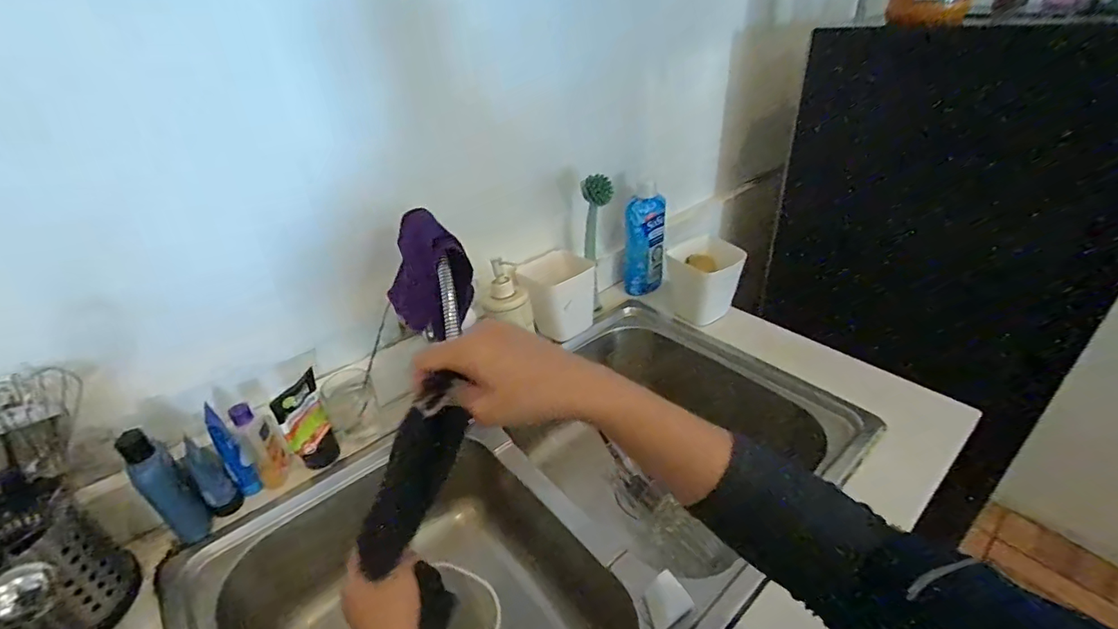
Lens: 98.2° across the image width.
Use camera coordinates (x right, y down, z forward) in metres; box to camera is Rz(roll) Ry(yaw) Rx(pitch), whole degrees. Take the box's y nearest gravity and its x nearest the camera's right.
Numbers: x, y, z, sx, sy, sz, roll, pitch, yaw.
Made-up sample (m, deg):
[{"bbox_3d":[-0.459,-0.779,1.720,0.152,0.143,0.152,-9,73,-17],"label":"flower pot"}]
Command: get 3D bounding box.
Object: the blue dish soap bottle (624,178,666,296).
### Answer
[{"bbox_3d":[0.166,-0.143,0.942,0.077,0.209,0.066,2,33,9],"label":"blue dish soap bottle"}]

